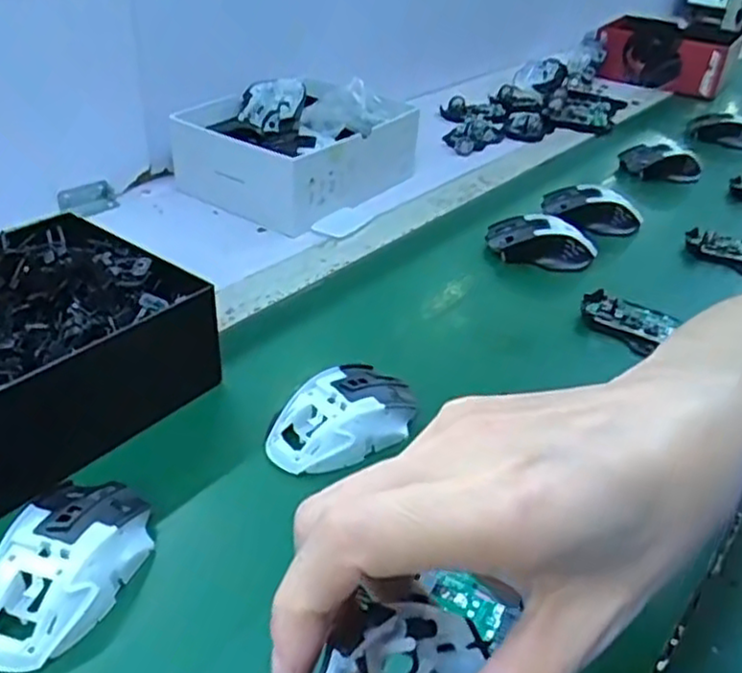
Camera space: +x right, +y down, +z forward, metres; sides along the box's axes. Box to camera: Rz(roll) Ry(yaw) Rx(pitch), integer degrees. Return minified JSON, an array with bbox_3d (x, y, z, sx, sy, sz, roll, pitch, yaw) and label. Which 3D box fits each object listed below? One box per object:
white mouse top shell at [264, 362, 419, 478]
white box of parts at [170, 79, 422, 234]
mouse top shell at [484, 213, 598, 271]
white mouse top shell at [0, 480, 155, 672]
[{"bbox_3d":[-0.020,0.056,0.499,0.108,0.033,0.064,-24,44,-35],"label":"white mouse top shell"},{"bbox_3d":[-0.078,-0.239,0.871,0.214,0.090,0.273,24,39,25],"label":"white box of parts"},{"bbox_3d":[0.181,-0.103,0.749,0.115,0.040,0.063,11,35,9],"label":"mouse top shell"},{"bbox_3d":[-0.167,0.123,0.393,0.066,0.036,0.117,10,35,7],"label":"white mouse top shell"}]

